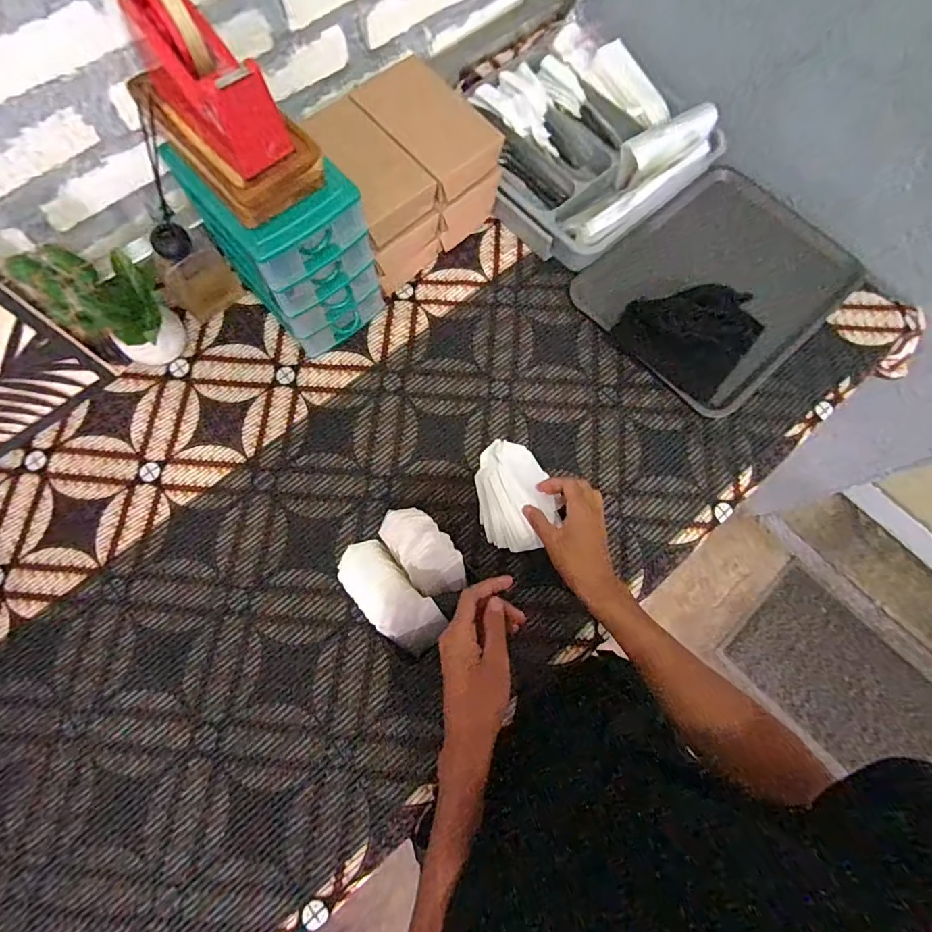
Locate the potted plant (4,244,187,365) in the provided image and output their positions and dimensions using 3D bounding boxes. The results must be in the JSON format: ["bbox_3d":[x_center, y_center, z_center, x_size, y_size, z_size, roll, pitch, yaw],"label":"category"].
[{"bbox_3d":[-0.426,-0.201,0.605,0.088,0.198,0.092,0,74,-1],"label":"potted plant"}]

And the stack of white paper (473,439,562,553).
[{"bbox_3d":[0.062,0.034,0.614,0.094,0.022,0.141,-8,73,-2],"label":"stack of white paper"}]

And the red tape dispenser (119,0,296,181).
[{"bbox_3d":[-0.240,-0.361,0.441,0.062,0.110,0.149,-41,79,-12],"label":"red tape dispenser"}]

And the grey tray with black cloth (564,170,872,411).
[{"bbox_3d":[0.373,-0.273,0.703,0.367,0.048,0.282,-40,77,-11],"label":"grey tray with black cloth"}]

